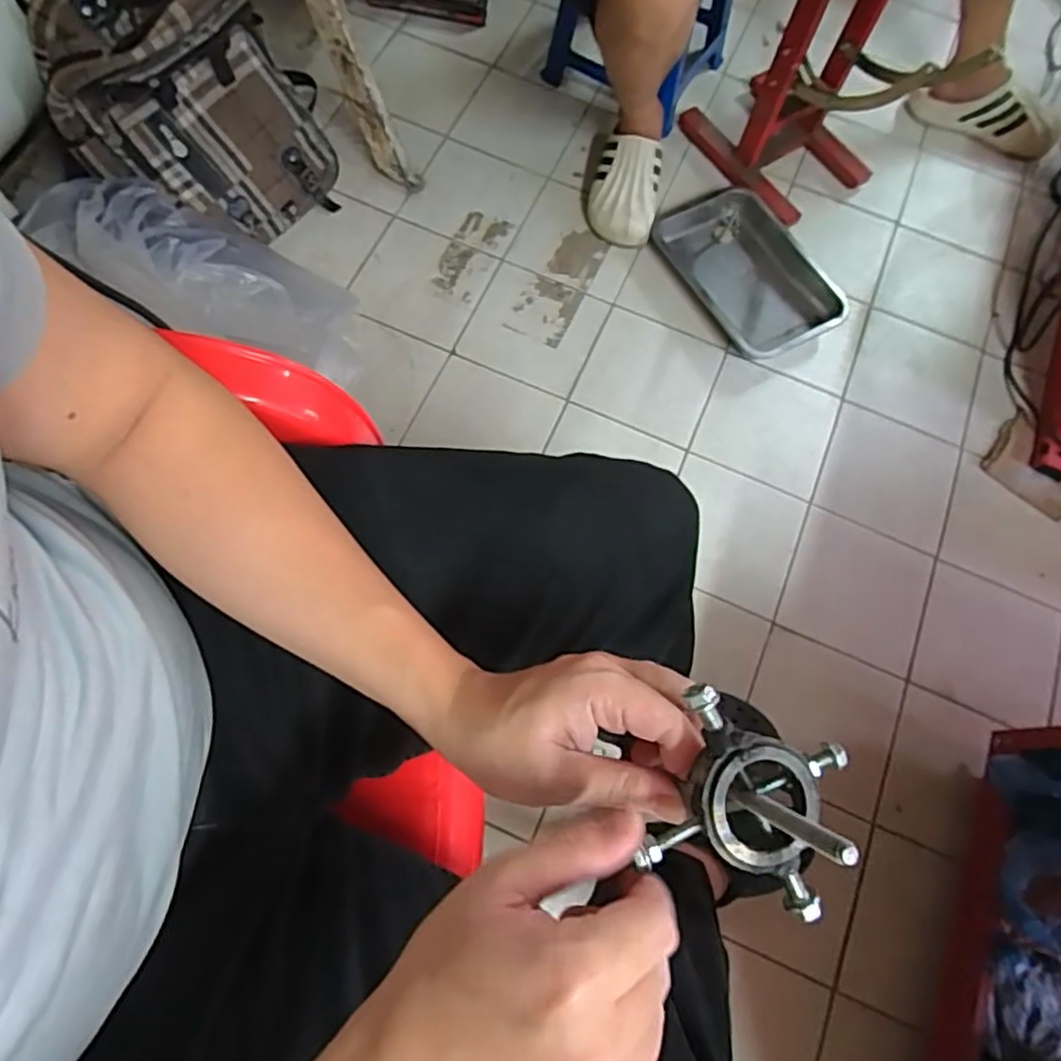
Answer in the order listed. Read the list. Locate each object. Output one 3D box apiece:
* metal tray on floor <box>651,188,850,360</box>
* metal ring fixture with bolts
[{"bbox_3d":[0.373,-0.435,1.123,0.219,0.043,0.314,-30,76,-9],"label":"metal tray on floor"},{"bbox_3d":[0.088,0.101,0.244,0.073,0.060,0.069,20,74,5],"label":"metal ring fixture with bolts"}]

